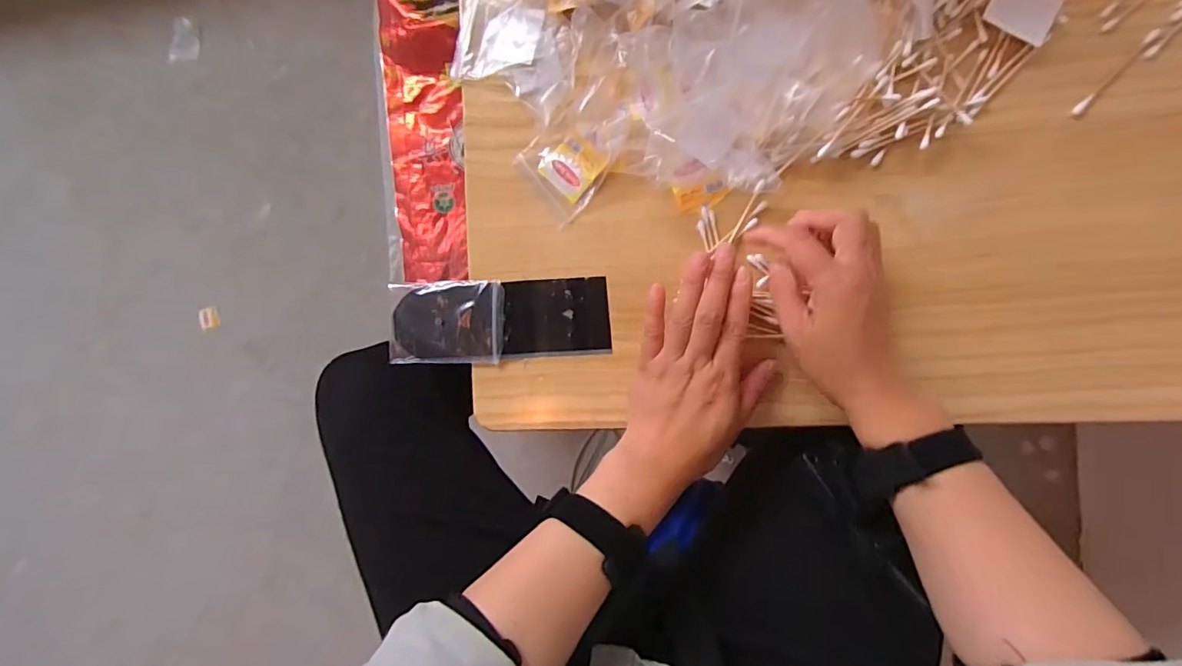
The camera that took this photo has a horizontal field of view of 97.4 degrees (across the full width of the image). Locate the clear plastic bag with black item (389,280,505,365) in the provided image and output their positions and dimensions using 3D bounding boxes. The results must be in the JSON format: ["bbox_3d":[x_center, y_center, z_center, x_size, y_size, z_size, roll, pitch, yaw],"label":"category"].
[{"bbox_3d":[-0.118,-0.008,0.419,0.098,0.007,0.066,-1,92,8],"label":"clear plastic bag with black item"}]

